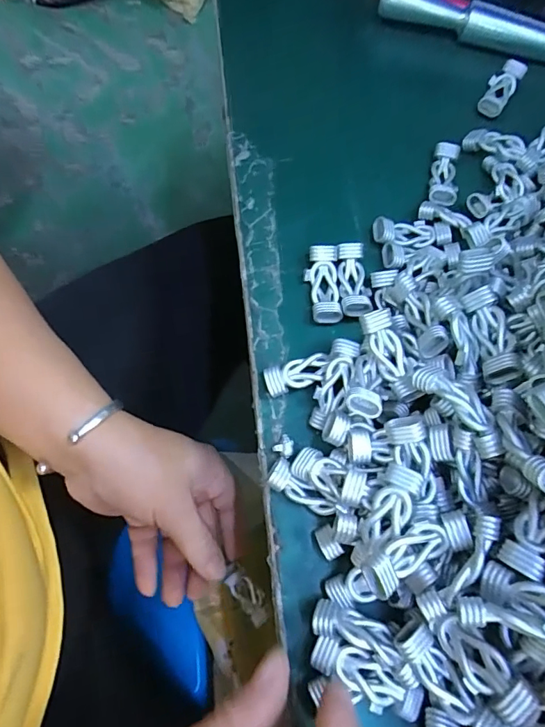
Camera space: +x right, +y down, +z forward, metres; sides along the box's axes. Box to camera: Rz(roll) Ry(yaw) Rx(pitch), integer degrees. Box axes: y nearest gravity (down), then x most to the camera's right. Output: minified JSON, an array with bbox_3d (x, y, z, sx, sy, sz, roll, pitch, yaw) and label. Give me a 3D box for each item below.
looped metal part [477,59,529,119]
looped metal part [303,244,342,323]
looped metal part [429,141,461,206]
[{"bbox_3d":[0.150,-0.181,0.308,0.017,0.012,0.042,31,71,9],"label":"looped metal part"},{"bbox_3d":[0.028,-0.043,0.256,0.018,0.013,0.041,-2,69,-4],"label":"looped metal part"},{"bbox_3d":[0.105,-0.114,0.284,0.016,0.010,0.041,12,69,2],"label":"looped metal part"}]

